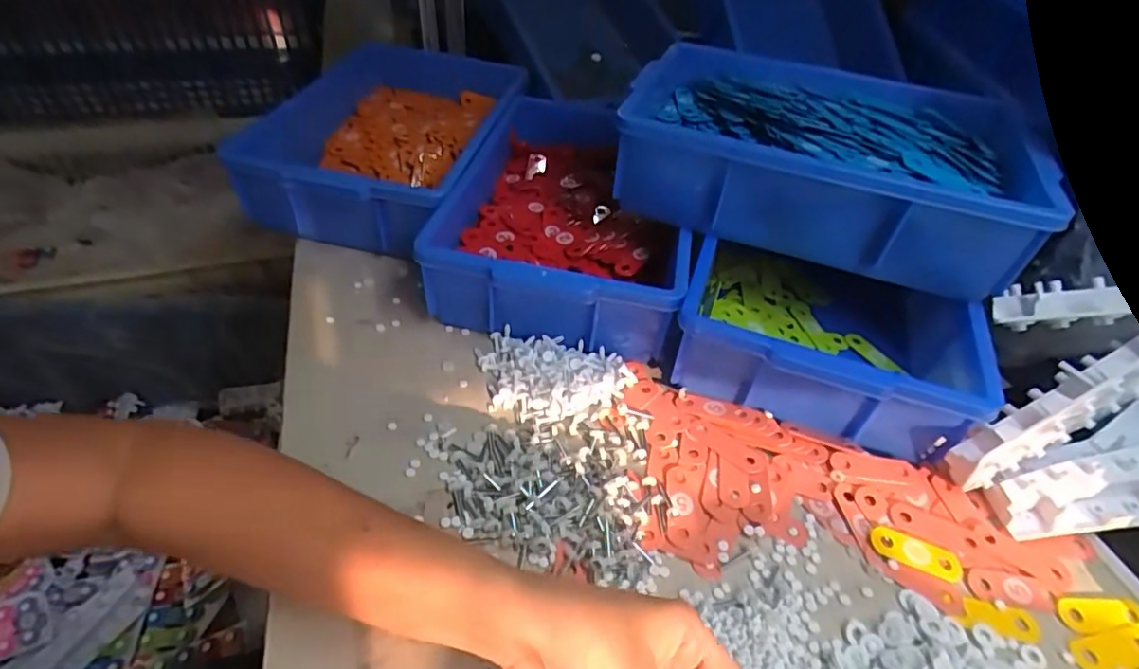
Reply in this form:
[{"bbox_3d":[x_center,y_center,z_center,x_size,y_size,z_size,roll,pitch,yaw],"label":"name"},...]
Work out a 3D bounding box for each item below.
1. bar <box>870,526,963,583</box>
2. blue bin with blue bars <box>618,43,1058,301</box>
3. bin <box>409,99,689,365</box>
[{"bbox_3d":[0.255,0.161,0.422,0.062,0.004,0.023,19,46,13],"label":"bar"},{"bbox_3d":[0.243,-0.182,0.578,0.340,0.092,0.259,16,45,10],"label":"blue bin with blue bars"},{"bbox_3d":[0.006,-0.133,0.633,0.234,0.097,0.343,11,45,5],"label":"bin"}]

